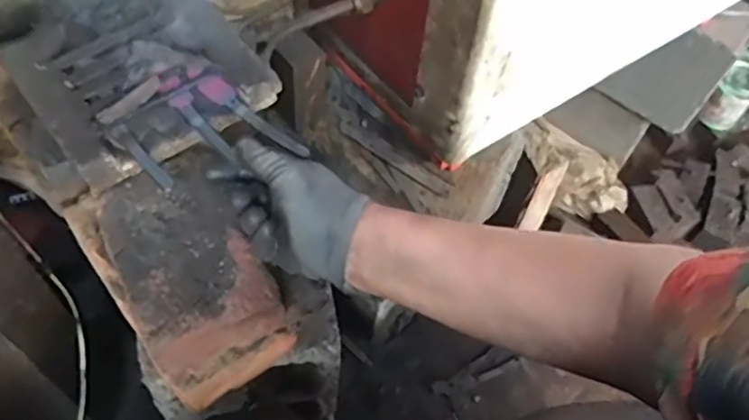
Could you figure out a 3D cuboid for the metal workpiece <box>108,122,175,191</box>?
[{"bbox_3d":[-0.185,-0.043,0.486,0.014,0.010,0.075,-35,64,-25],"label":"metal workpiece"}]

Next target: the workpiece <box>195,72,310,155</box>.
[{"bbox_3d":[-0.103,-0.082,0.525,0.119,0.017,0.019,36,60,17],"label":"workpiece"}]

